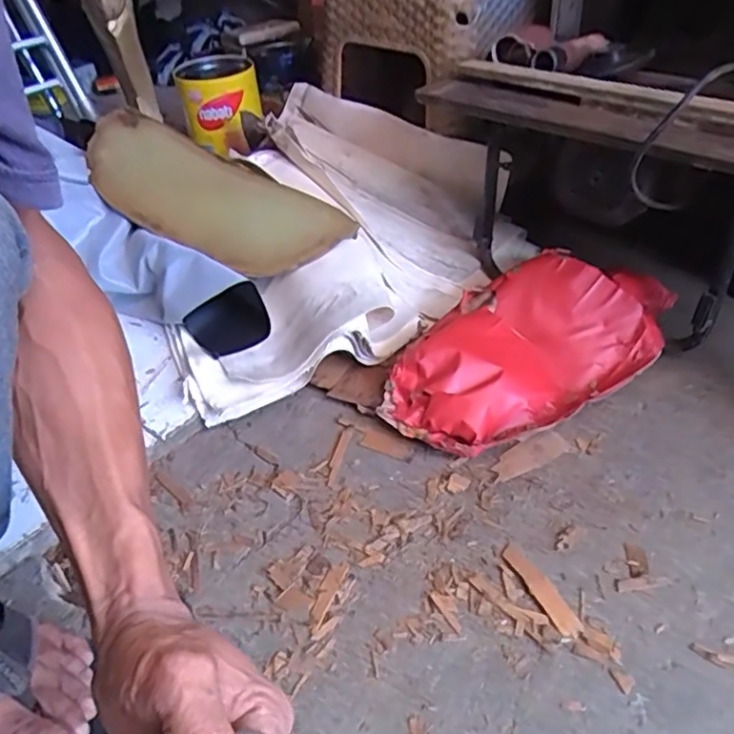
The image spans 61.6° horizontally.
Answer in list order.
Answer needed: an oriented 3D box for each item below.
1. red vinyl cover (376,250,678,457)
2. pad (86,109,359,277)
[{"bbox_3d":[0.178,-0.029,0.696,0.358,0.086,0.198,-27,46,-25],"label":"red vinyl cover"},{"bbox_3d":[-0.223,-0.229,0.816,0.419,0.022,0.158,31,67,22],"label":"pad"}]

